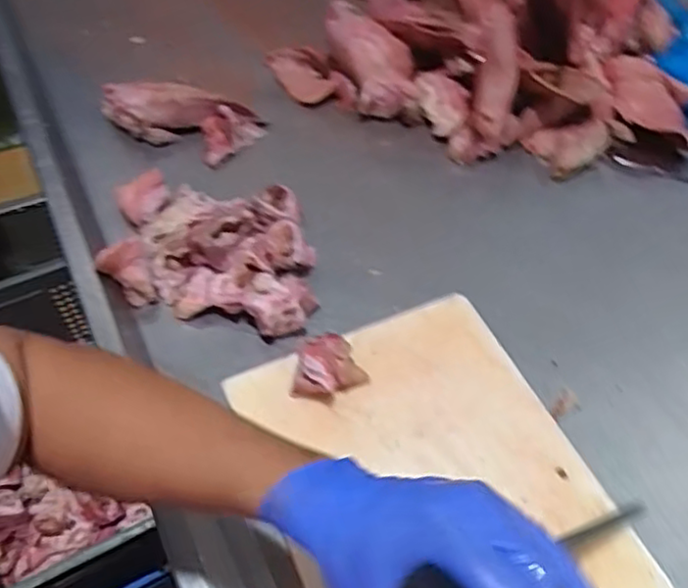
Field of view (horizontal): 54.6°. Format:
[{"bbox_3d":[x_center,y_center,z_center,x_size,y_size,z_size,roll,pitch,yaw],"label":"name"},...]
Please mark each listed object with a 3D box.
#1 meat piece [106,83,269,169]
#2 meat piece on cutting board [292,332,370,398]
[{"bbox_3d":[-0.225,-0.241,0.918,0.218,0.058,0.089,8,56,2],"label":"meat piece"},{"bbox_3d":[-0.021,0.072,0.685,0.074,0.053,0.059,-27,62,-20],"label":"meat piece on cutting board"}]

